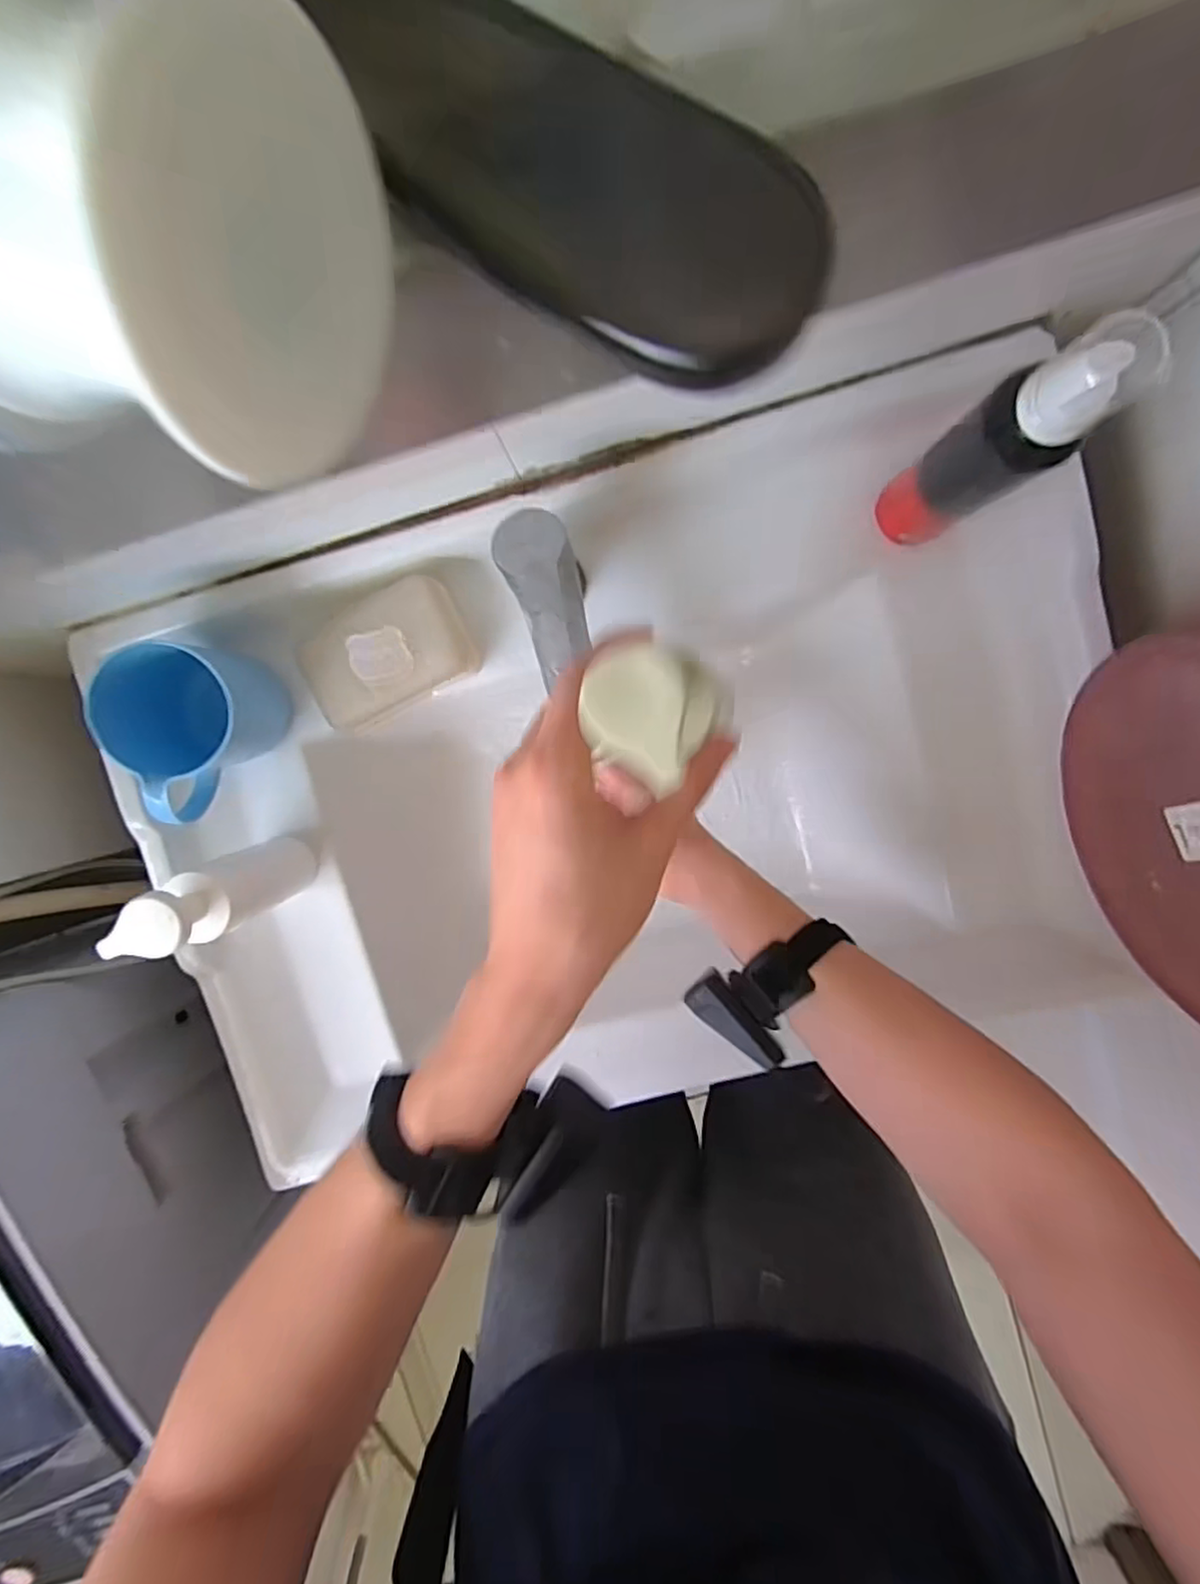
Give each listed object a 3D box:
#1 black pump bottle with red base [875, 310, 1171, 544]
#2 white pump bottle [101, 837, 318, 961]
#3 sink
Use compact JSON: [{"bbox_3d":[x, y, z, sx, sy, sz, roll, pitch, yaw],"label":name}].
[{"bbox_3d":[0.206,-0.180,0.363,0.037,0.208,0.045,-38,93,7],"label":"black pump bottle with red base"},{"bbox_3d":[-0.253,0.069,0.458,0.044,0.171,0.045,-21,95,6],"label":"white pump bottle"},{"bbox_3d":[0.010,-0.014,0.569,0.707,0.180,0.427,-15,95,6],"label":"sink"}]

